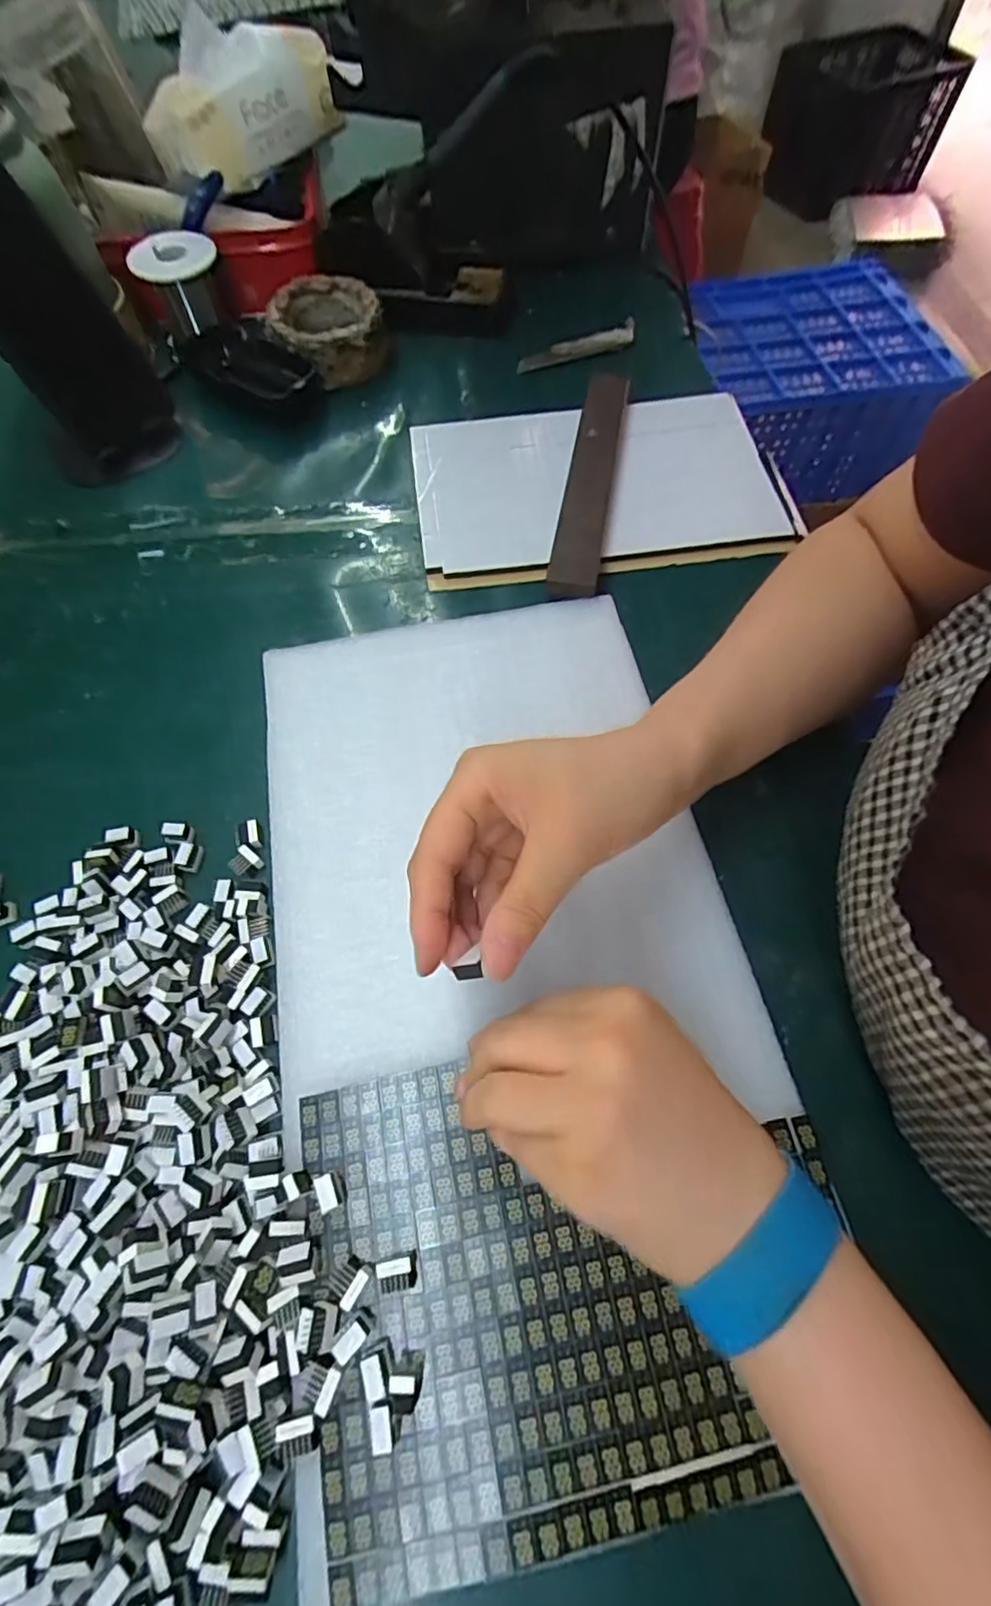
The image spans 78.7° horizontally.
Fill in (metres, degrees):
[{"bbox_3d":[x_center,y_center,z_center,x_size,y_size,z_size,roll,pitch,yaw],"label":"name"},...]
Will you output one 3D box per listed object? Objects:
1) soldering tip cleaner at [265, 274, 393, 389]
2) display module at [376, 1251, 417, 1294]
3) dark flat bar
[{"bbox_3d":[-0.132,-0.372,0.480,0.089,0.045,0.088,-20,65,-8],"label":"soldering tip cleaner"},{"bbox_3d":[-0.035,0.170,0.219,0.014,0.009,0.010,-11,64,-4],"label":"display module"},{"bbox_3d":[0.067,-0.226,0.414,0.030,0.019,0.218,10,65,6],"label":"dark flat bar"}]

